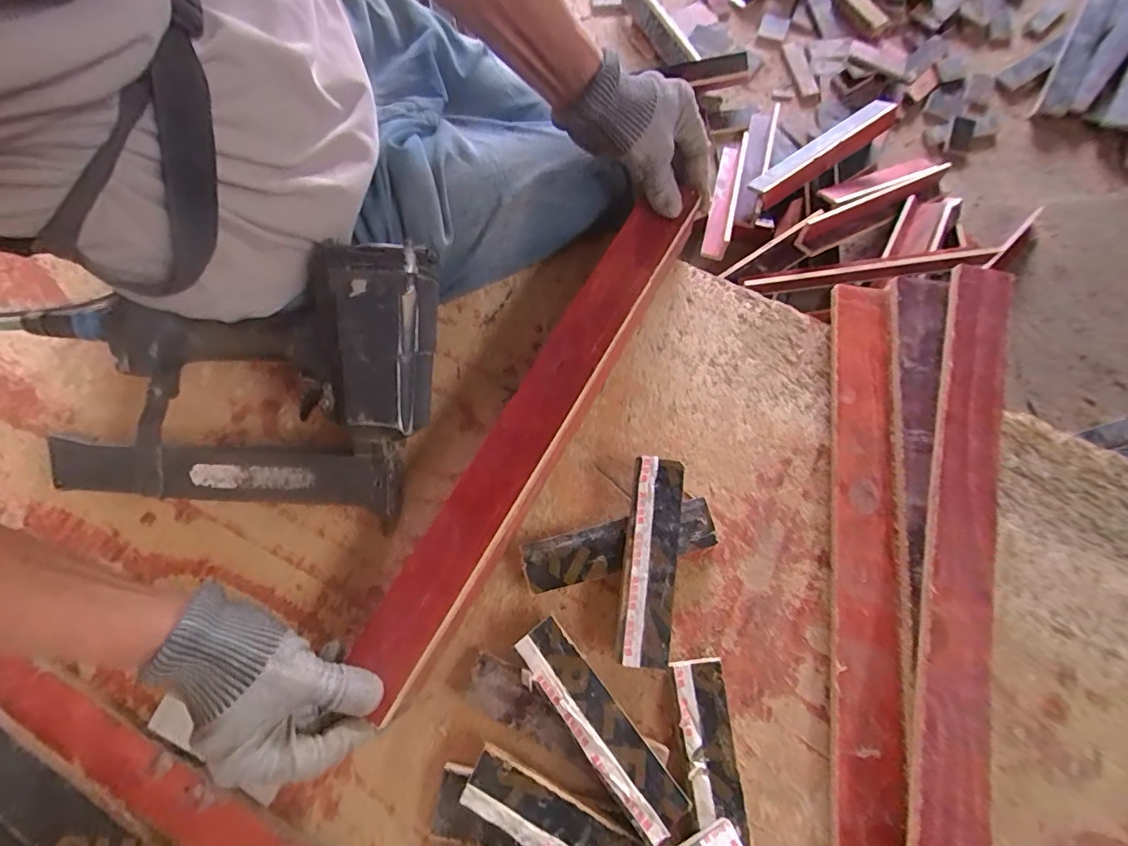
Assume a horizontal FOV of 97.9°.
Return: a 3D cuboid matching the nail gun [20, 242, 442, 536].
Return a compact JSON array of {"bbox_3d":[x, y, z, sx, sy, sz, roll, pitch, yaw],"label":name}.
[{"bbox_3d":[-0.272,-0.038,0.423,0.338,0.070,0.225,2,103,5],"label":"nail gun"}]

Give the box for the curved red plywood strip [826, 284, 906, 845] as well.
[{"bbox_3d":[0.254,0.108,0.411,0.051,0.023,0.495,7,73,4],"label":"curved red plywood strip"}]

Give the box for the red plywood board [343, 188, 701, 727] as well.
[{"bbox_3d":[-0.019,-0.007,0.403,0.059,0.018,0.448,29,76,10],"label":"red plywood board"}]

